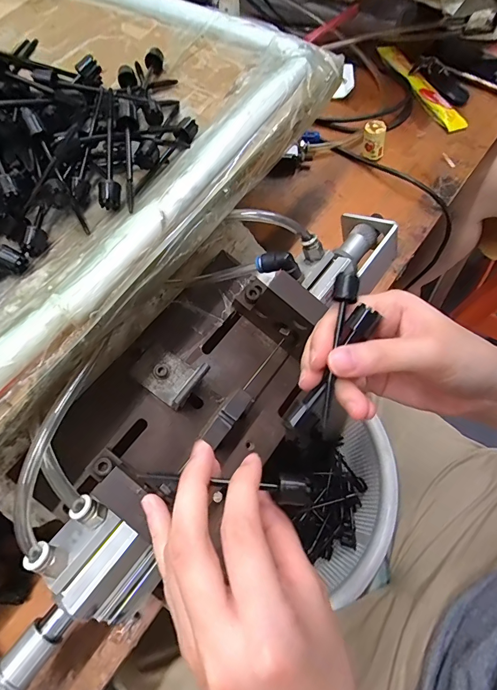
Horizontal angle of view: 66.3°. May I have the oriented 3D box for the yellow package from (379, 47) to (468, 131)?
[{"bbox_3d":[0.249,-0.378,0.549,0.033,0.008,0.194,-18,66,-8],"label":"yellow package"}]

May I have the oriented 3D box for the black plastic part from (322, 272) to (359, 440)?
[{"bbox_3d":[0.050,0.007,0.220,0.012,0.008,0.096,9,95,5],"label":"black plastic part"}]

